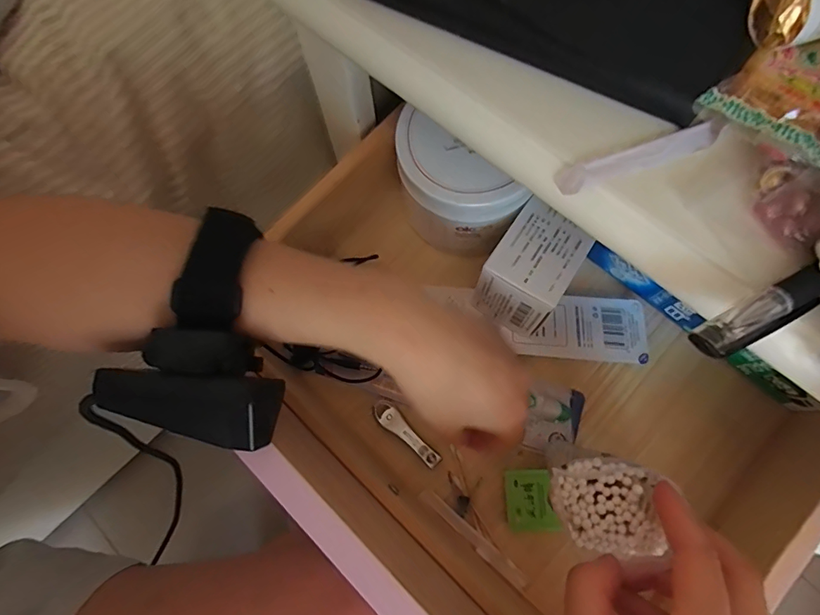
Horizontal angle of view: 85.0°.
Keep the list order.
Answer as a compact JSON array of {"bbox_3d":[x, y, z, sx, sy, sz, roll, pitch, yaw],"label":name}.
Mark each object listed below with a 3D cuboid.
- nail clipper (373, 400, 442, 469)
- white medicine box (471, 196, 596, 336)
[{"bbox_3d":[-0.003,0.094,0.333,0.062,0.010,0.015,43,78,13],"label":"nail clipper"},{"bbox_3d":[0.085,-0.025,0.318,0.052,0.066,0.079,32,75,11],"label":"white medicine box"}]

